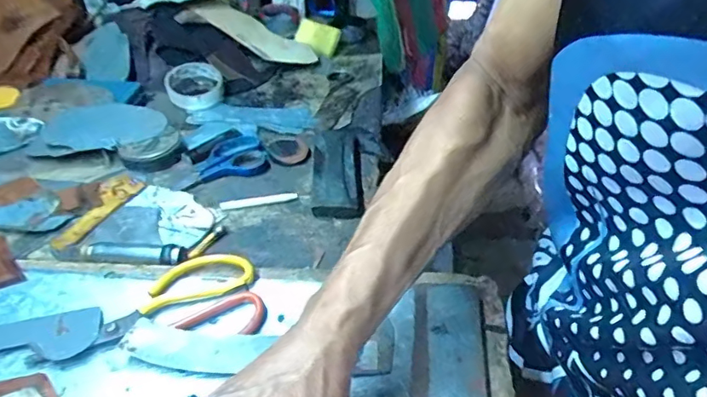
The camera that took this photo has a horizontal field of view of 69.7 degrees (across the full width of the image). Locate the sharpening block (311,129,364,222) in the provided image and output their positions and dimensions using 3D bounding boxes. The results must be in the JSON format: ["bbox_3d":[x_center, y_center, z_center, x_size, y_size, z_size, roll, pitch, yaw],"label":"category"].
[{"bbox_3d":[-0.021,-0.035,0.620,0.060,0.022,0.168,-1,40,-4],"label":"sharpening block"}]

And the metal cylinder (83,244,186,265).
[{"bbox_3d":[-0.215,0.053,0.498,0.102,0.017,0.025,8,38,8],"label":"metal cylinder"}]

